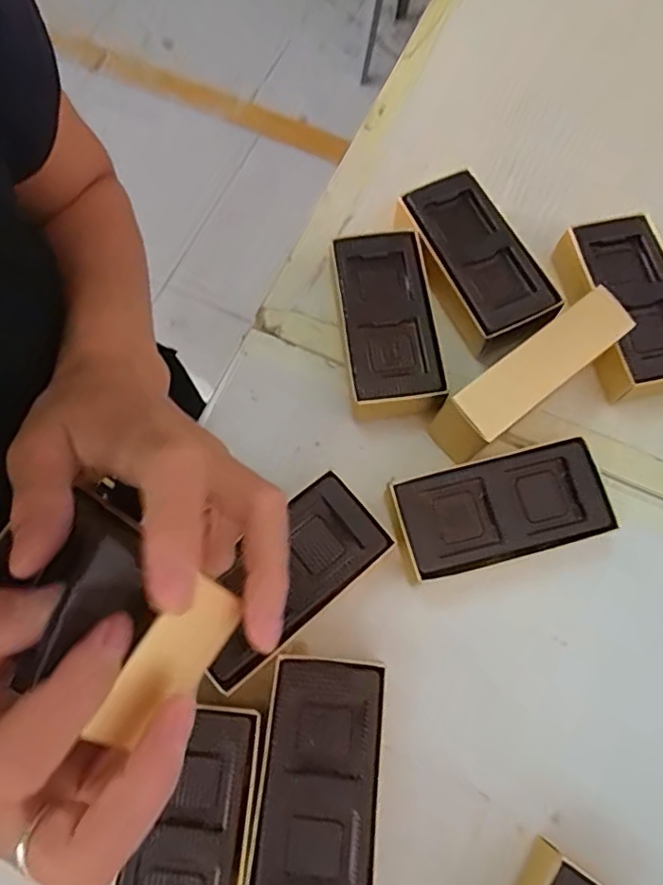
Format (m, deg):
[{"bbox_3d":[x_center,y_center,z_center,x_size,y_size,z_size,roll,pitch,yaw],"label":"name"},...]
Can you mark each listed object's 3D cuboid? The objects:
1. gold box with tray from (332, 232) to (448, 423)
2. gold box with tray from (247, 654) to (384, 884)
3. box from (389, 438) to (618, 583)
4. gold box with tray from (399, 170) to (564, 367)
[{"bbox_3d":[0.034,-0.072,0.356,0.054,0.033,0.111,-8,71,-3],"label":"gold box with tray"},{"bbox_3d":[-0.006,0.166,0.279,0.054,0.034,0.113,6,73,0],"label":"gold box with tray"},{"bbox_3d":[0.092,0.039,0.321,0.111,0.032,0.056,-13,72,-5],"label":"box"},{"bbox_3d":[0.091,-0.112,0.370,0.060,0.035,0.115,-27,73,-9],"label":"gold box with tray"}]

